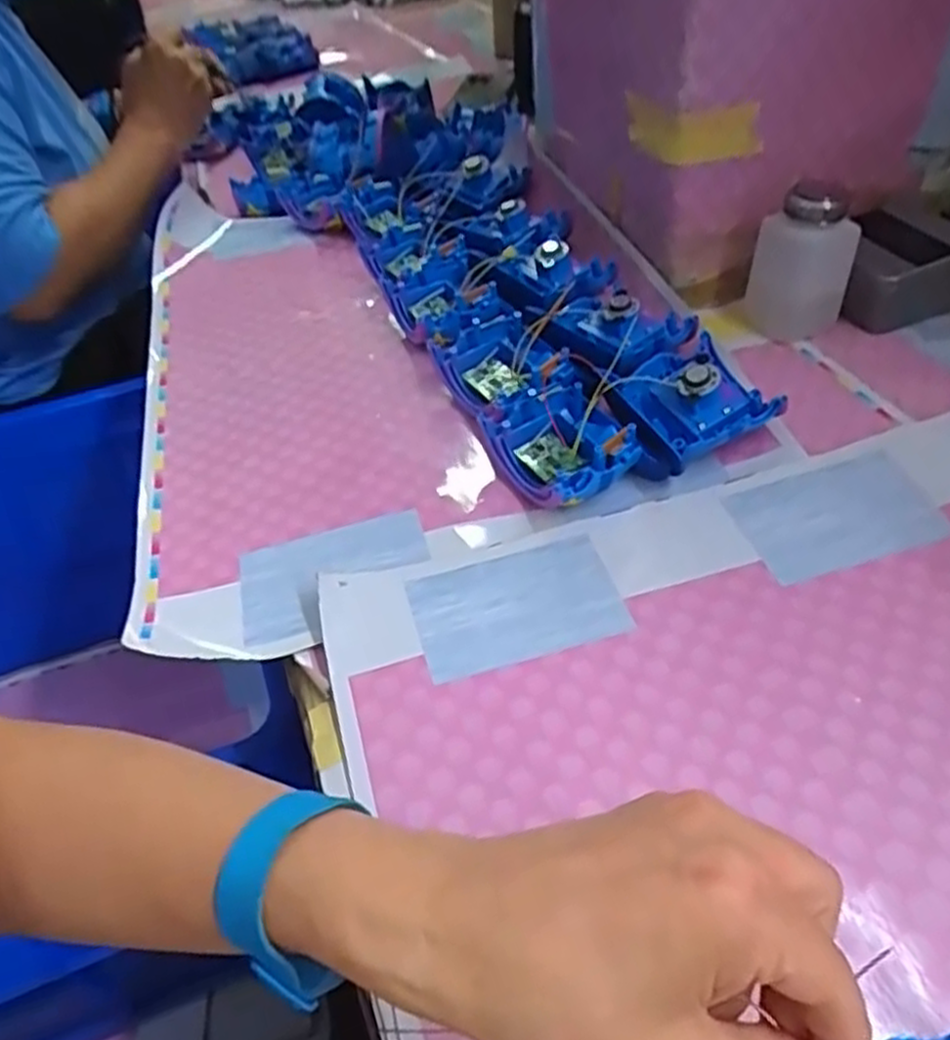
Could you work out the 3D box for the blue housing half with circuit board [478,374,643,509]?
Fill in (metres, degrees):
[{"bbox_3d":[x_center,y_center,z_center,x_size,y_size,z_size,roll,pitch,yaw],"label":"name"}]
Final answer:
[{"bbox_3d":[0.057,-0.047,0.484,0.086,0.037,0.089,-24,47,-17],"label":"blue housing half with circuit board"}]

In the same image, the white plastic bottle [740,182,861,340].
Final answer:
[{"bbox_3d":[0.235,-0.185,0.559,0.058,0.097,0.047,-14,45,-7],"label":"white plastic bottle"}]

